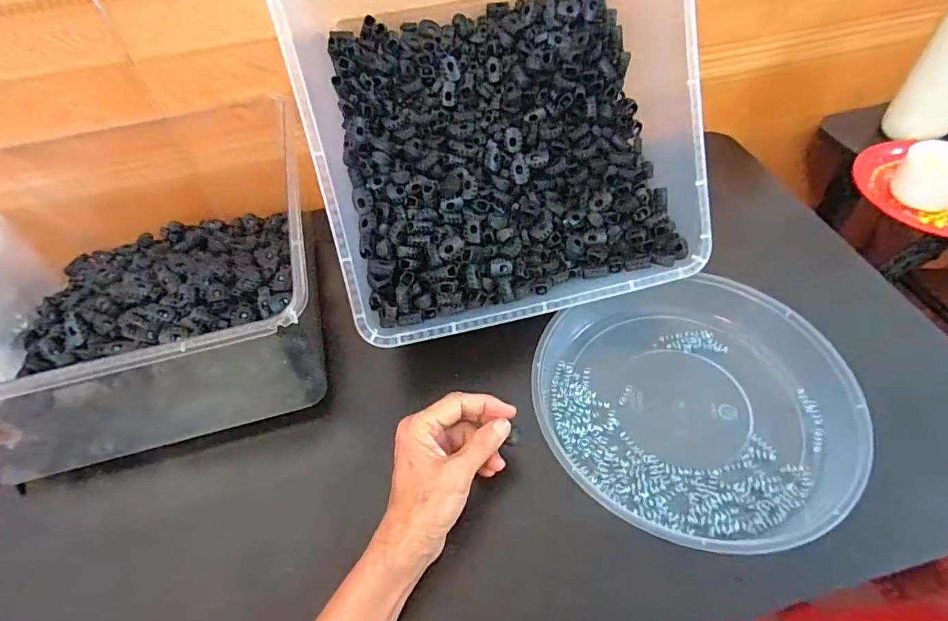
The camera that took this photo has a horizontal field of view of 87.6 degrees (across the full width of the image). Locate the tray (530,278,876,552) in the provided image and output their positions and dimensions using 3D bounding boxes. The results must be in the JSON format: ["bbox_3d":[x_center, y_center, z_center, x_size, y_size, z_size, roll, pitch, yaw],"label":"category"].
[{"bbox_3d":[0.171,0.068,0.390,0.220,0.037,0.221,-2,51,3],"label":"tray"}]

